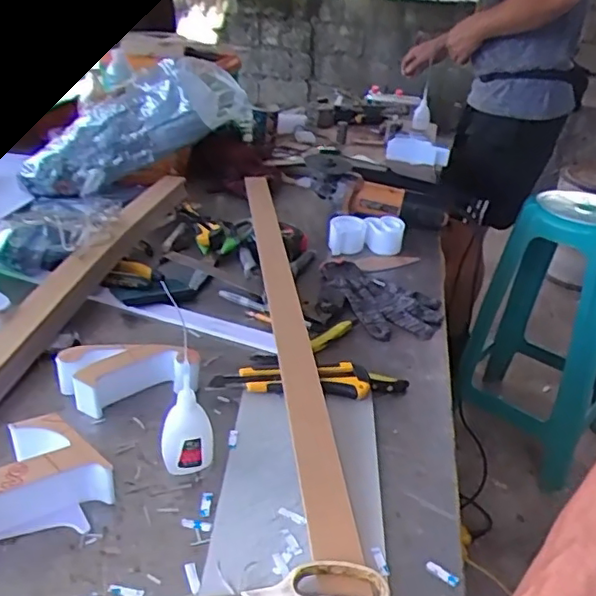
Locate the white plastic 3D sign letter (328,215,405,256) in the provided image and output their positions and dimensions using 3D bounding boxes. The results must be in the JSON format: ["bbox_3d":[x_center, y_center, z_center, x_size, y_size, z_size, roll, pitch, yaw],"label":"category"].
[{"bbox_3d":[0.112,-0.107,1.004,0.120,0.040,0.073,7,30,1],"label":"white plastic 3D sign letter"}]

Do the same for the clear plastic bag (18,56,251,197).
[{"bbox_3d":[-0.291,-0.291,1.050,0.397,0.146,0.152,-25,31,6],"label":"clear plastic bag"}]

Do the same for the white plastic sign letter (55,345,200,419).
[{"bbox_3d":[-0.173,0.079,0.622,0.131,0.048,0.060,-8,33,-25],"label":"white plastic sign letter"}]

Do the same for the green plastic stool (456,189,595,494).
[{"bbox_3d":[0.709,0.069,1.665,0.369,0.674,0.462,23,34,27],"label":"green plastic stool"}]

